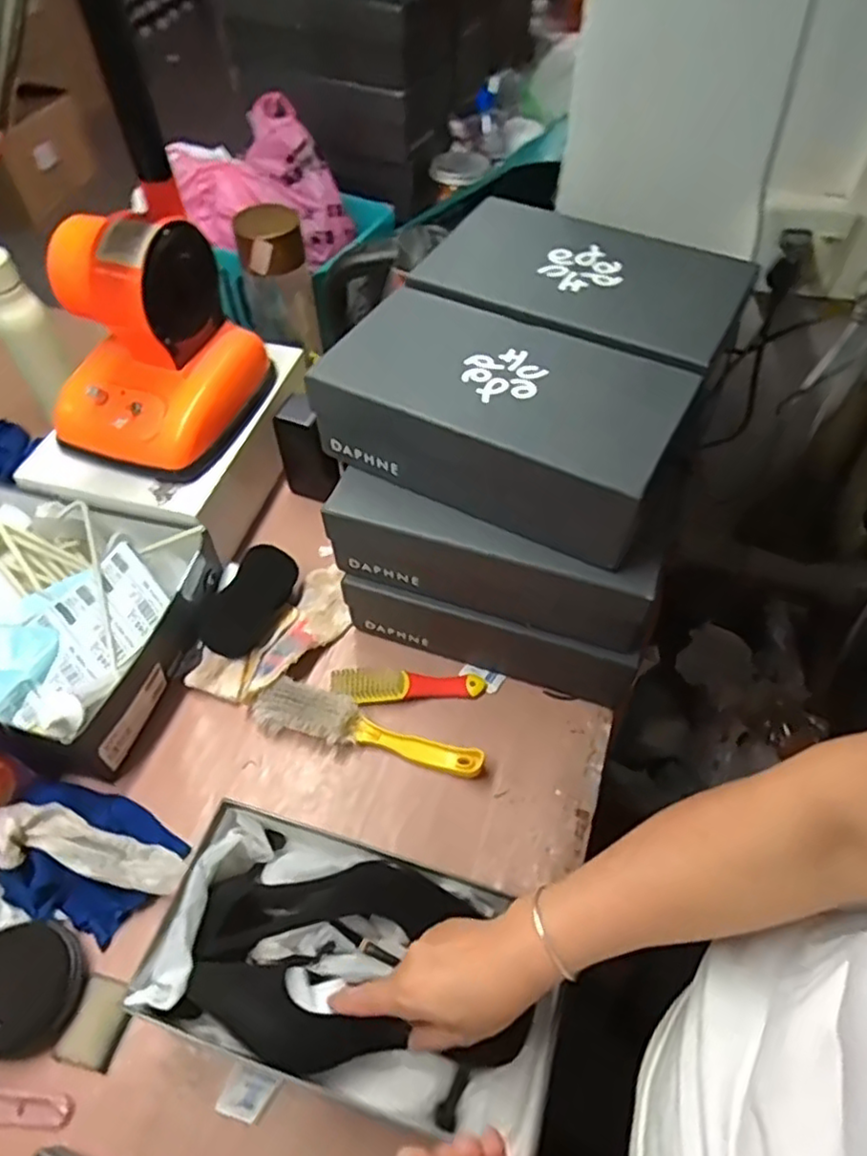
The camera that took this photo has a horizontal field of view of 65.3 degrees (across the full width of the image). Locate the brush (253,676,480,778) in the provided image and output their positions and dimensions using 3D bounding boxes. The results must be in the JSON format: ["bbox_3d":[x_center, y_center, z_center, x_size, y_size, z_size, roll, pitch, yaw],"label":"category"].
[{"bbox_3d":[-0.064,0.147,0.669,0.230,0.027,0.046,12,55,9],"label":"brush"}]

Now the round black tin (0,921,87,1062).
[{"bbox_3d":[-0.331,0.326,0.540,0.088,0.031,0.089,0,54,0],"label":"round black tin"}]

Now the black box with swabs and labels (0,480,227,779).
[{"bbox_3d":[-0.427,0.030,0.706,0.344,0.098,0.256,16,55,11],"label":"black box with swabs and labels"}]

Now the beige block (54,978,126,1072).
[{"bbox_3d":[-0.268,0.352,0.539,0.041,0.005,0.056,11,55,8],"label":"beige block"}]

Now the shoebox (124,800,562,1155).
[{"bbox_3d":[-0.054,0.296,0.526,0.291,0.092,0.169,15,55,10],"label":"shoebox"}]

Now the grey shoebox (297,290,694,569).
[{"bbox_3d":[0.057,-0.147,0.601,0.286,0.091,0.155,24,58,17],"label":"grey shoebox"}]

